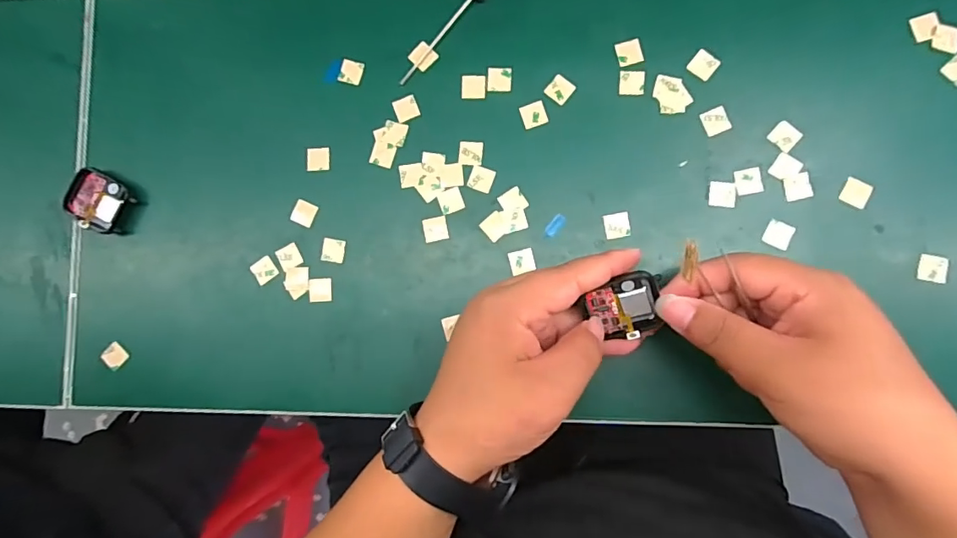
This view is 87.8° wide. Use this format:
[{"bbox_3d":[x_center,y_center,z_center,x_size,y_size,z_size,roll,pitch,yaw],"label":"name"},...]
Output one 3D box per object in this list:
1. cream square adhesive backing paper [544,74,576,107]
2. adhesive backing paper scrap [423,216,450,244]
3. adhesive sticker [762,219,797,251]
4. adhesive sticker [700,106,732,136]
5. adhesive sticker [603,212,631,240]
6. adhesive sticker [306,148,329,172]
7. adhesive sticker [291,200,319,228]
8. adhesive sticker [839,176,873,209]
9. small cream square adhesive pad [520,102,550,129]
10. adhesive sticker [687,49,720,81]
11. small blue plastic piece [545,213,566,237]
[{"bbox_3d":[0.053,-0.117,0.325,0.016,0.004,0.016,38,89,7],"label":"cream square adhesive backing paper"},{"bbox_3d":[-0.028,-0.026,0.327,0.016,0.004,0.016,-11,86,-1],"label":"adhesive backing paper scrap"},{"bbox_3d":[0.185,-0.021,0.304,0.016,0.004,0.016,27,89,7],"label":"adhesive sticker"},{"bbox_3d":[0.150,-0.093,0.314,0.016,0.004,0.016,-23,88,4],"label":"adhesive sticker"},{"bbox_3d":[0.088,-0.028,0.316,0.016,0.004,0.016,-8,83,5],"label":"adhesive sticker"},{"bbox_3d":[-0.109,-0.075,0.338,0.016,0.004,0.016,-2,86,6],"label":"adhesive sticker"},{"bbox_3d":[-0.118,-0.038,0.336,0.015,0.004,0.015,23,88,7],"label":"adhesive sticker"},{"bbox_3d":[0.230,-0.046,0.301,0.016,0.004,0.016,29,89,7],"label":"adhesive sticker"},{"bbox_3d":[0.036,-0.101,0.324,0.016,0.004,0.015,-19,84,4],"label":"small cream square adhesive pad"},{"bbox_3d":[0.144,-0.130,0.316,0.016,0.004,0.016,39,97,5],"label":"adhesive sticker"},{"bbox_3d":[0.049,-0.028,0.319,0.008,0.004,0.016,41,91,7],"label":"small blue plastic piece"}]

